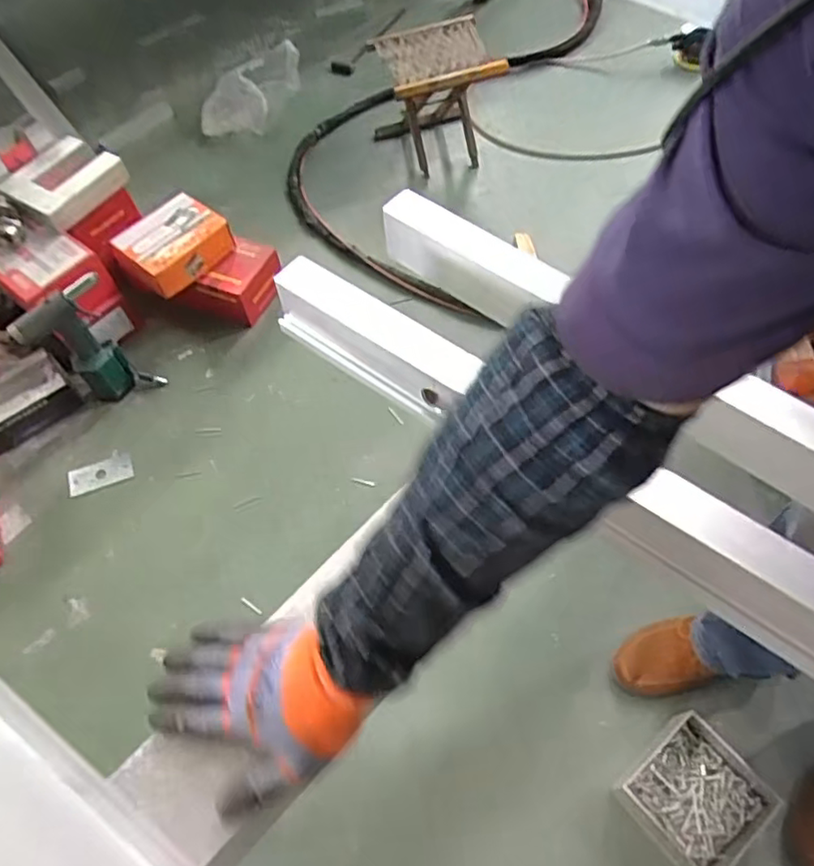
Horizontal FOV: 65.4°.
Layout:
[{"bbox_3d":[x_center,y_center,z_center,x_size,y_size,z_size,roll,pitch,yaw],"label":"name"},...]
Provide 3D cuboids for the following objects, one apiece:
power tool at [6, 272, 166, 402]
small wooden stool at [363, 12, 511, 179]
[{"bbox_3d":[-0.610,-0.153,1.219,0.175,0.242,0.108,-41,65,-19],"label":"power tool"},{"bbox_3d":[0.070,-0.860,1.616,0.272,0.261,0.230,-21,60,-9],"label":"small wooden stool"}]

